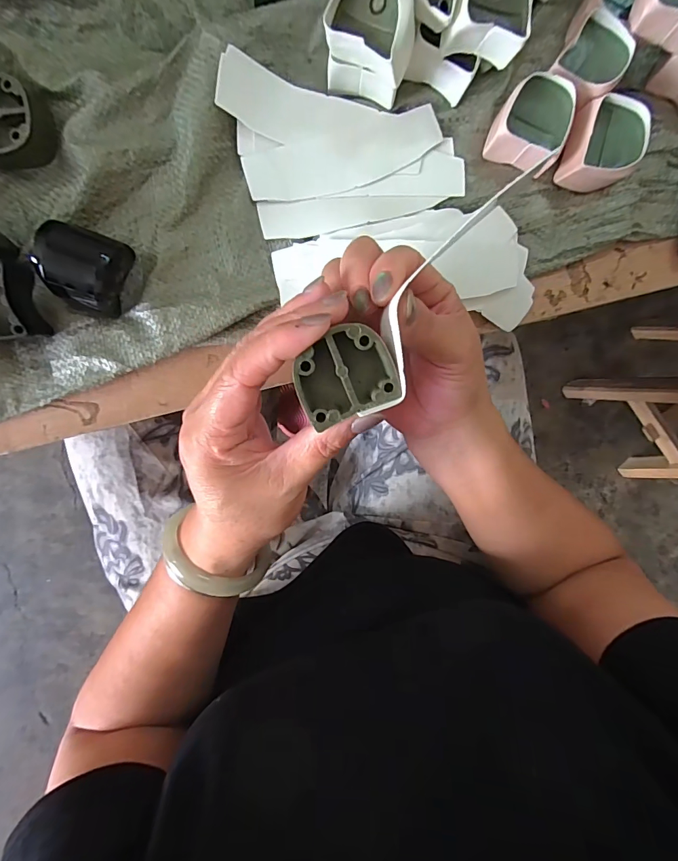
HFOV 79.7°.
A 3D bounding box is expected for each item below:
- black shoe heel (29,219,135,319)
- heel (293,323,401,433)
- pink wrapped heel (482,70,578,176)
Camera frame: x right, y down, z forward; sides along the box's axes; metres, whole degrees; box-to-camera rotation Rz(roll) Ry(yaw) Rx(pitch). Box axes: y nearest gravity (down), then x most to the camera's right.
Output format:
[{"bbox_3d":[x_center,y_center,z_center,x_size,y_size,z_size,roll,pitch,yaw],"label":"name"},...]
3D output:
[{"bbox_3d":[-0.156,-0.097,0.248,0.040,0.034,0.046,6,94,-5],"label":"black shoe heel"},{"bbox_3d":[0.002,-0.025,0.182,0.043,0.016,0.037,-23,98,-3],"label":"heel"},{"bbox_3d":[0.130,-0.204,0.271,0.049,0.028,0.041,24,93,-6],"label":"pink wrapped heel"}]

